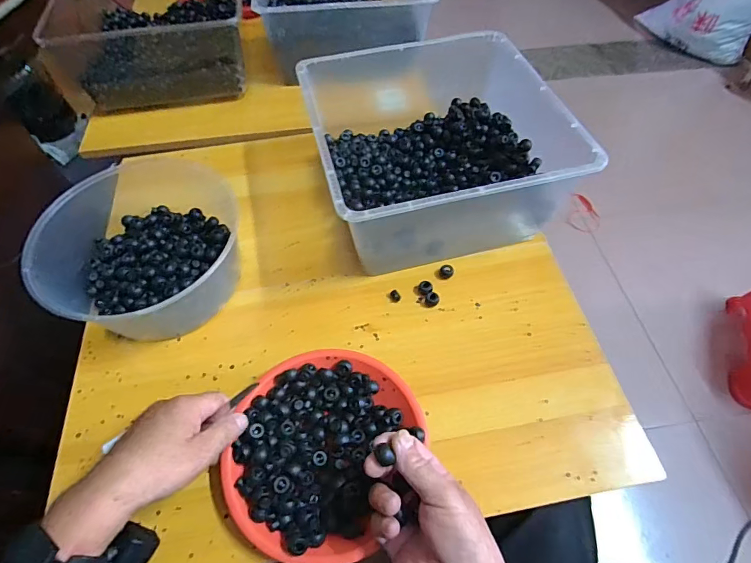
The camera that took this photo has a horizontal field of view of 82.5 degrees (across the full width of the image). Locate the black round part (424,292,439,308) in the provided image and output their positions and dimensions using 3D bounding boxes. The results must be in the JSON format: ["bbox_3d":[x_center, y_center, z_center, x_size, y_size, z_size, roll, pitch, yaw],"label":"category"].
[{"bbox_3d":[0.071,0.022,0.537,0.017,0.013,0.020,14,58,10],"label":"black round part"}]

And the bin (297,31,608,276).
[{"bbox_3d":[0.078,-0.161,0.574,0.293,0.155,0.270,-13,57,-8],"label":"bin"}]

